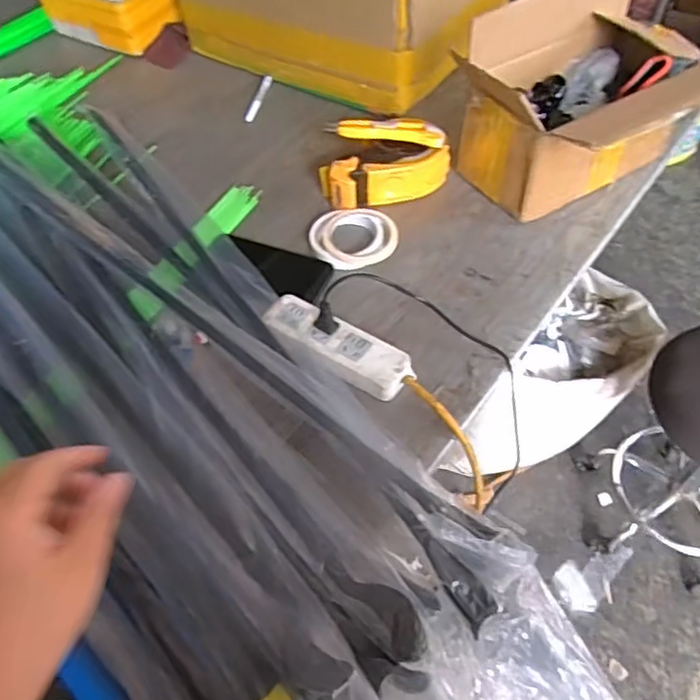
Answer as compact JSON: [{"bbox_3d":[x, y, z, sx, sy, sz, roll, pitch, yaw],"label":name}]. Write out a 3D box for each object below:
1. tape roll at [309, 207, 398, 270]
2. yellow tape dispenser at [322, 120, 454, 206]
[{"bbox_3d":[0.002,-0.143,0.754,0.107,0.023,0.090,23,59,19],"label":"tape roll"},{"bbox_3d":[0.046,-0.254,0.811,0.174,0.078,0.111,-11,54,-4],"label":"yellow tape dispenser"}]

